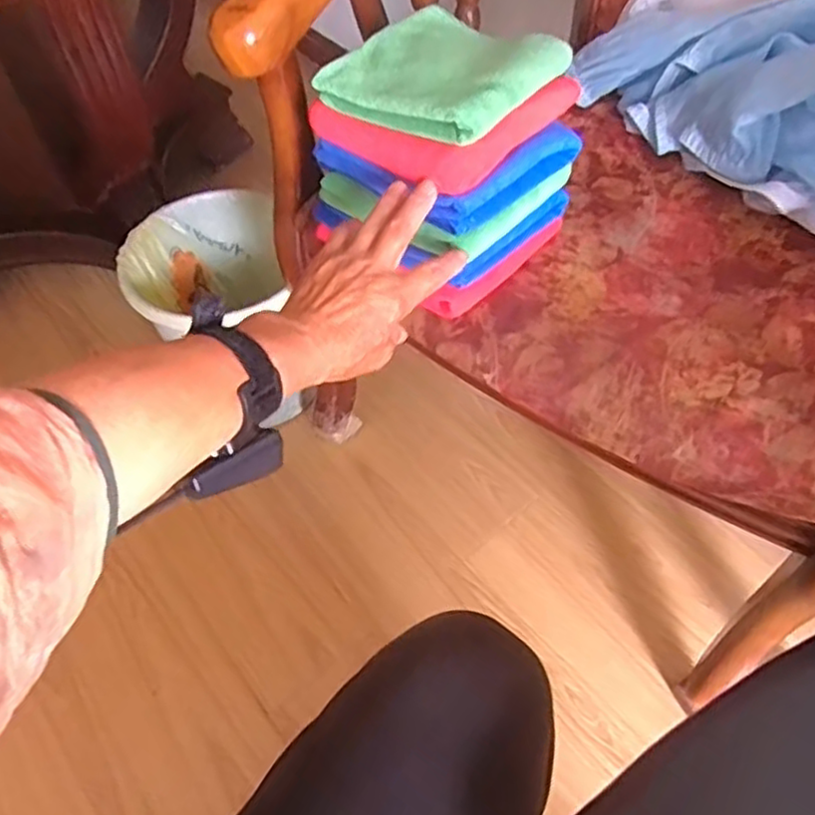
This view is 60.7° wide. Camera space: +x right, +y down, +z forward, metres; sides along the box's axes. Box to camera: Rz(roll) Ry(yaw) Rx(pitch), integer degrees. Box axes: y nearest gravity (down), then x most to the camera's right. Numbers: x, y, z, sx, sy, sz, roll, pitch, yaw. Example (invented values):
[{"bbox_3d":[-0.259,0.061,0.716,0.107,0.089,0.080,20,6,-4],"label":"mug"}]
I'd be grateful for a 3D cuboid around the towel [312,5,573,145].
[{"bbox_3d":[0.029,-0.272,0.552,0.150,0.029,0.153,29,58,21],"label":"towel"}]

